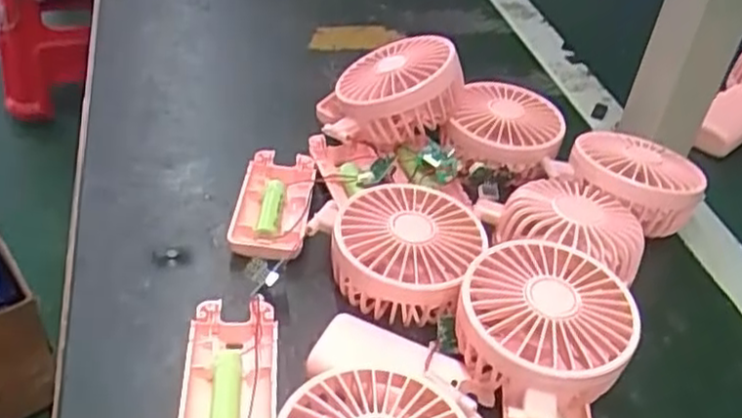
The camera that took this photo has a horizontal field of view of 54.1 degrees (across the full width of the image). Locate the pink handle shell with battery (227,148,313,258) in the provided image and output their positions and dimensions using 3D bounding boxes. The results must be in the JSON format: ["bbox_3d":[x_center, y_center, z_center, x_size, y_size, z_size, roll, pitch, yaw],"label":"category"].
[{"bbox_3d":[-0.063,-0.005,0.464,0.046,0.016,0.092,6,41,-1],"label":"pink handle shell with battery"}]

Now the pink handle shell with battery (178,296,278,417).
[{"bbox_3d":[-0.070,0.081,0.362,0.045,0.023,0.094,0,39,-6],"label":"pink handle shell with battery"}]

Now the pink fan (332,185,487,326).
[{"bbox_3d":[0.021,0.024,0.427,0.081,0.041,0.080,4,41,-4],"label":"pink fan"}]

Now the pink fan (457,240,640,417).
[{"bbox_3d":[0.085,0.082,0.364,0.088,0.064,0.131,7,39,-1],"label":"pink fan"}]

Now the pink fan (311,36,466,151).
[{"bbox_3d":[0.015,-0.085,0.538,0.113,0.053,0.097,-23,34,19],"label":"pink fan"}]

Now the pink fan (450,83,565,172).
[{"bbox_3d":[0.102,-0.064,0.530,0.075,0.032,0.085,15,39,13],"label":"pink fan"}]

